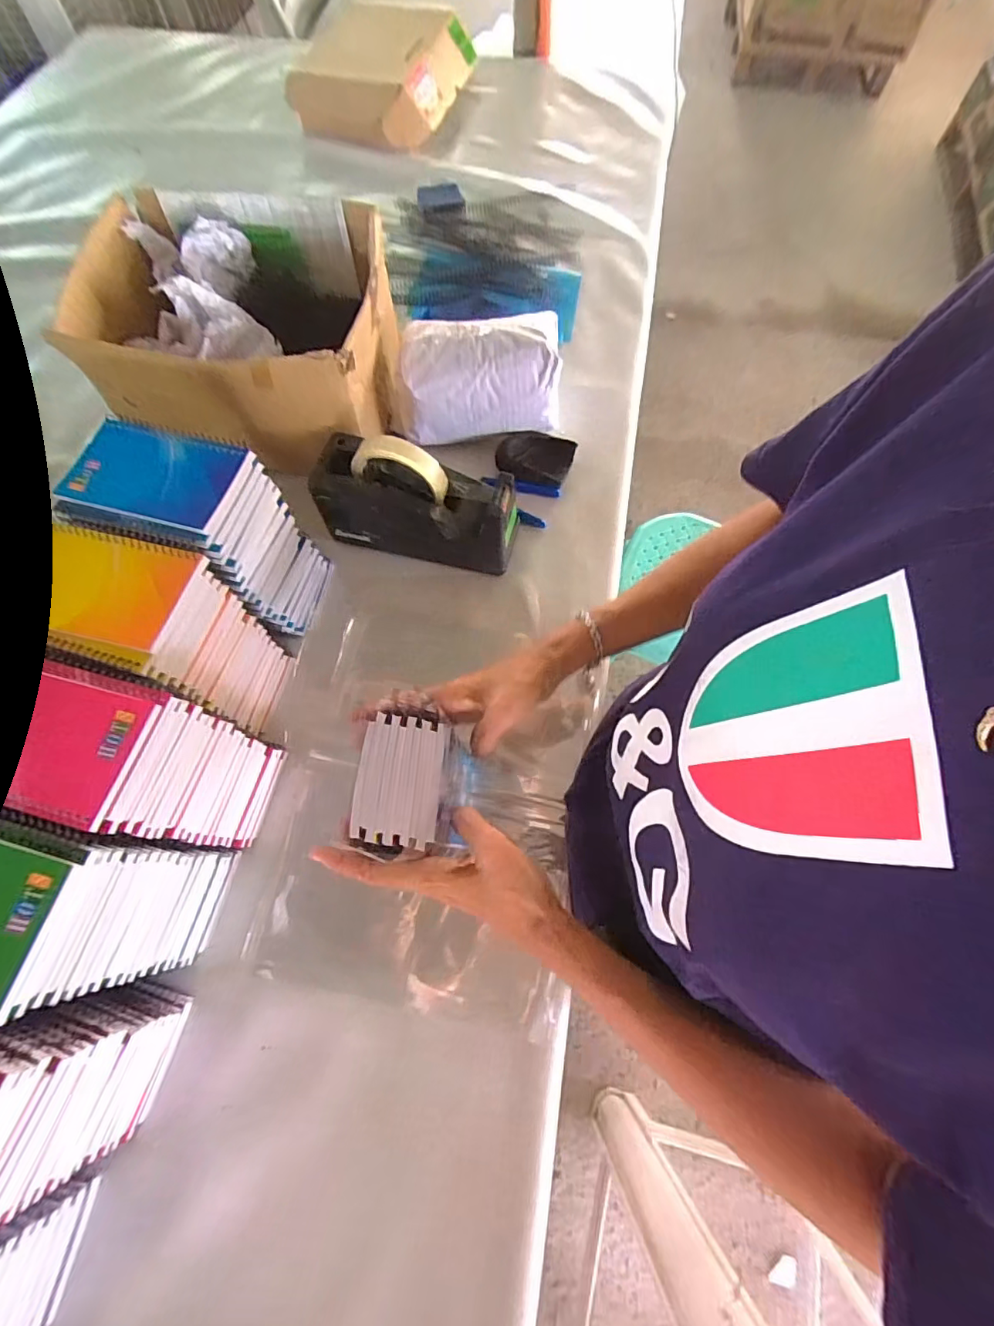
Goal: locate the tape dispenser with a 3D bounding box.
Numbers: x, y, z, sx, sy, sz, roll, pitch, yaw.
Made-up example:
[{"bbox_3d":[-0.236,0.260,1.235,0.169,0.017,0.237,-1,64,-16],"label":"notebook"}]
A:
[{"bbox_3d":[-0.084,-0.173,0.549,0.201,0.123,0.078,11,69,5],"label":"tape dispenser"}]

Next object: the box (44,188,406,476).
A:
[{"bbox_3d":[-0.268,-0.369,0.599,0.310,0.154,0.257,6,69,3],"label":"box"}]

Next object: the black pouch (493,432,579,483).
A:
[{"bbox_3d":[0.047,-0.246,0.630,0.093,0.022,0.060,2,68,1],"label":"black pouch"}]

